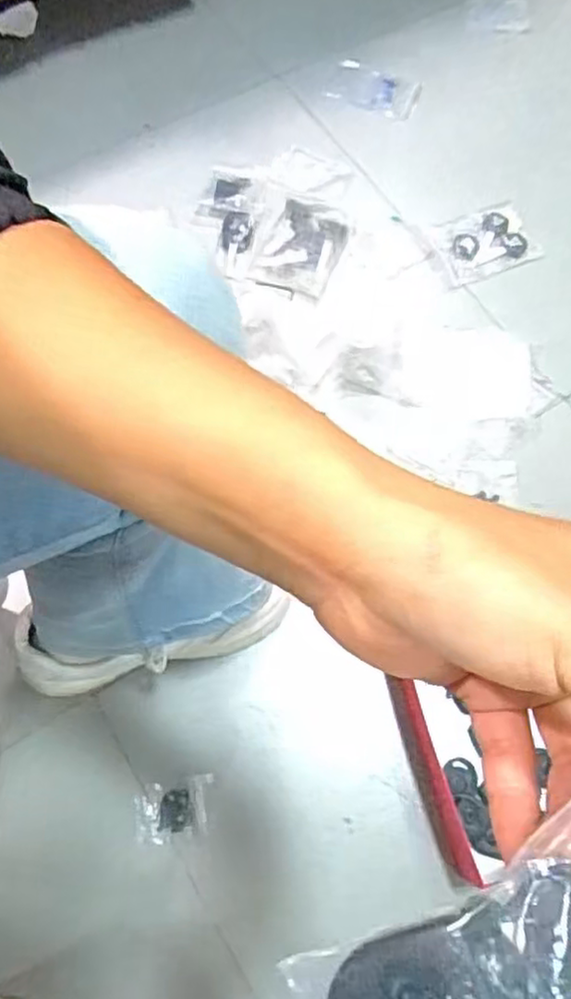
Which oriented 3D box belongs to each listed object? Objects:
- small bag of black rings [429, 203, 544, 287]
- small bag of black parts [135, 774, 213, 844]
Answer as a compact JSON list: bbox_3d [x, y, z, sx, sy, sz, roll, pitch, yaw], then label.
[{"bbox_3d":[0.242,-0.320,0.831,0.125,0.015,0.097,-22,71,-9],"label":"small bag of black rings"},{"bbox_3d":[-0.099,0.276,0.593,0.069,0.008,0.048,-9,70,-4],"label":"small bag of black parts"}]

